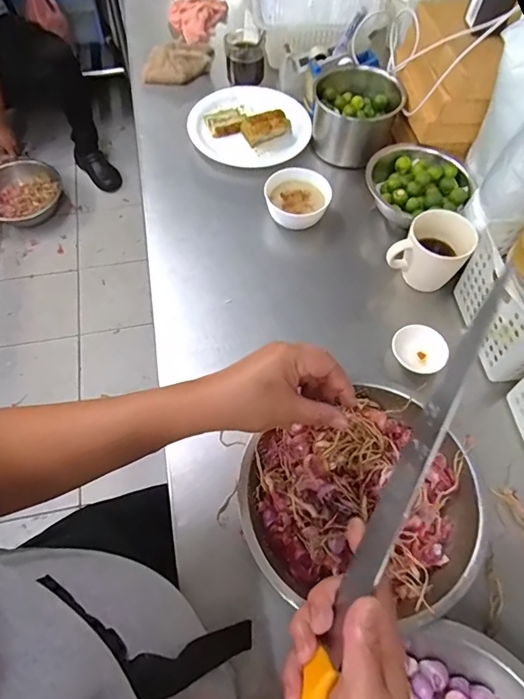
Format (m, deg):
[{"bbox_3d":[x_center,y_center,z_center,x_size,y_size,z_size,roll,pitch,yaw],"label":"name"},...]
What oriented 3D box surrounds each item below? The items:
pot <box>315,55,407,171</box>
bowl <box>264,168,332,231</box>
[{"bbox_3d":[0.169,-0.428,0.848,0.147,0.123,0.128,18,63,8],"label":"pot"},{"bbox_3d":[0.060,-0.247,0.769,0.105,0.054,0.095,-7,62,-5],"label":"bowl"}]

